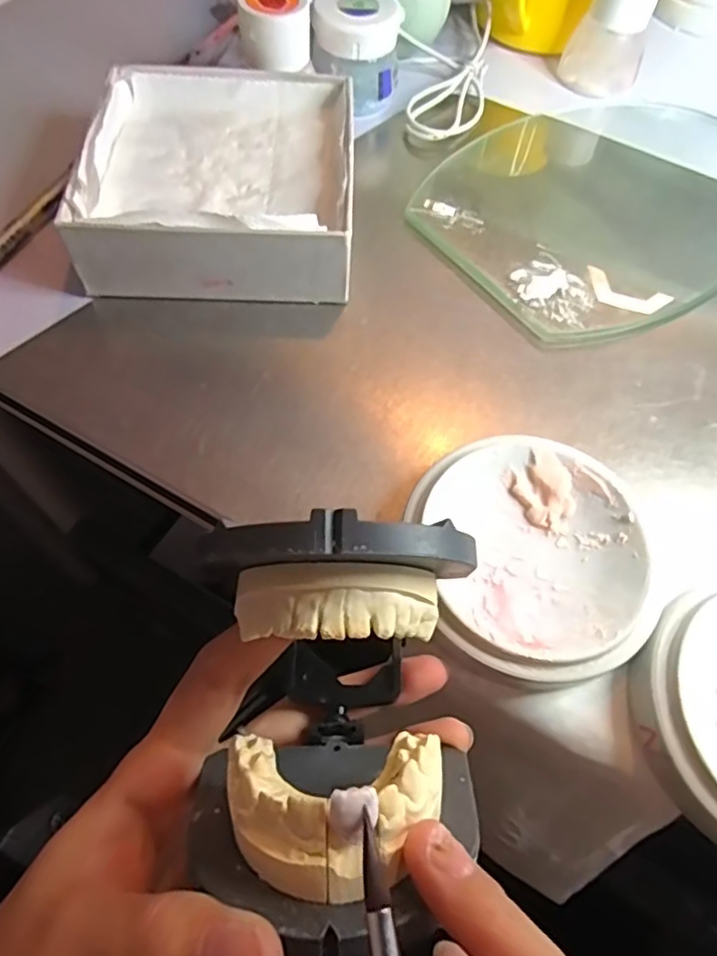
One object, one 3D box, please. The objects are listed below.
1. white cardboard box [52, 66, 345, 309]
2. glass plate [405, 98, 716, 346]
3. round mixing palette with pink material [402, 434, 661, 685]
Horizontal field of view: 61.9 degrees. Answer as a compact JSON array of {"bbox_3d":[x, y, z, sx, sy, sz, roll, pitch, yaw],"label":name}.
[{"bbox_3d":[-0.065,-0.151,0.298,0.121,0.042,0.133,2,62,-3],"label":"white cardboard box"},{"bbox_3d":[0.147,-0.163,0.339,0.233,0.005,0.156,-33,69,-19],"label":"glass plate"},{"bbox_3d":[0.063,0.029,0.220,0.080,0.021,0.087,2,62,-3],"label":"round mixing palette with pink material"}]

